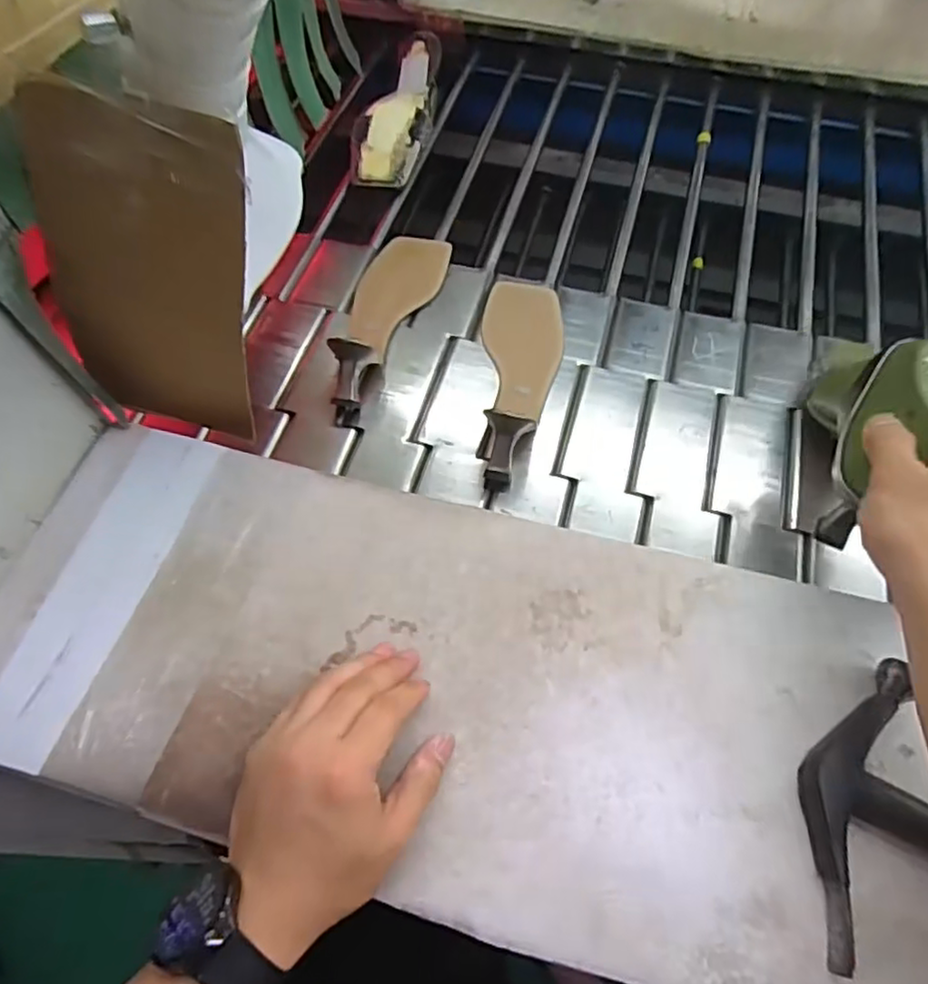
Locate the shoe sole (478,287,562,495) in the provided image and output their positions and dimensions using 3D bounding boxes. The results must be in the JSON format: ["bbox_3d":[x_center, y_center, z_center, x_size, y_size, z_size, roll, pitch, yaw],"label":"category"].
[{"bbox_3d":[0.050,-0.115,0.584,0.074,0.045,0.236,5,61,3],"label":"shoe sole"}]

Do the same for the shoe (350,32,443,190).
[{"bbox_3d":[-0.074,-0.443,0.756,0.081,0.059,0.211,5,61,3],"label":"shoe"}]

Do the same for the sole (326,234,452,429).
[{"bbox_3d":[-0.081,-0.173,0.614,0.079,0.054,0.242,15,62,9],"label":"sole"}]

